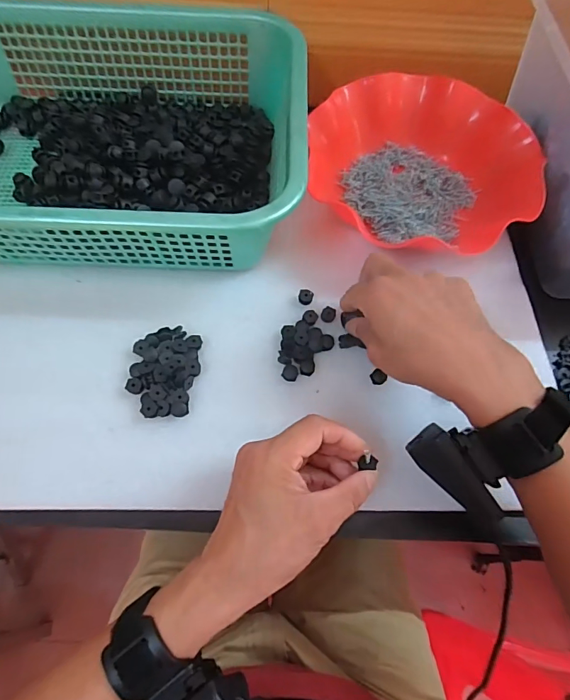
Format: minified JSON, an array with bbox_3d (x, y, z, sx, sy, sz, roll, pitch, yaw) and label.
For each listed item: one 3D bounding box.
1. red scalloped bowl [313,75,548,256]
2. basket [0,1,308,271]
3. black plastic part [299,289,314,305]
[{"bbox_3d":[0.137,-0.185,0.444,0.228,0.055,0.200,40,71,14],"label":"red scalloped bowl"},{"bbox_3d":[-0.174,-0.217,0.421,0.380,0.094,0.287,2,67,-2],"label":"basket"},{"bbox_3d":[0.020,-0.050,0.406,0.013,0.004,0.016,17,67,4],"label":"black plastic part"}]

